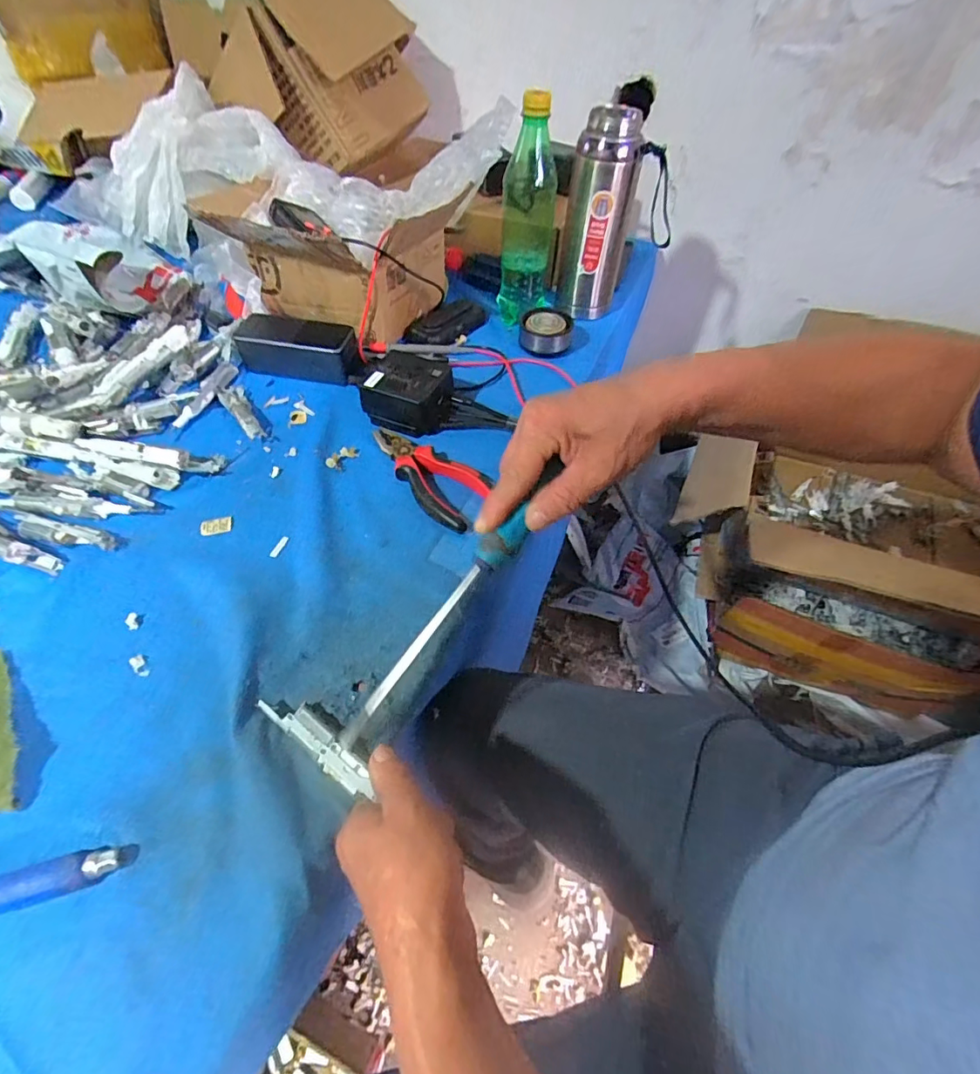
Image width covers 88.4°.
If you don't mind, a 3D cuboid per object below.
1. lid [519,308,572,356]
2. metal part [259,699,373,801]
[{"bbox_3d":[0.072,-0.267,0.652,0.064,0.032,0.062,1,52,-2],"label":"lid"},{"bbox_3d":[-0.112,0.135,0.336,0.099,0.012,0.022,30,57,22],"label":"metal part"}]

